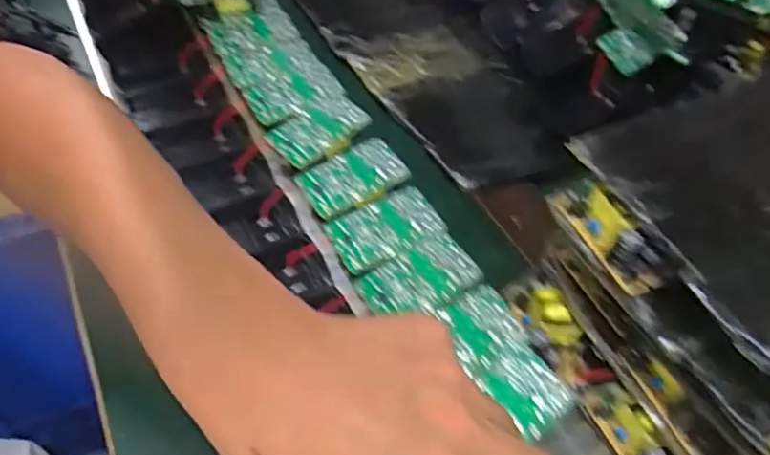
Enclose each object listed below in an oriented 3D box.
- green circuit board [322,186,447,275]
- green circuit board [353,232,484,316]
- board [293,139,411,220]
[{"bbox_3d":[0.000,0.000,0.336,0.060,0.005,0.040,-22,56,-19],"label":"green circuit board"},{"bbox_3d":[0.019,0.028,0.317,0.062,0.006,0.036,-24,57,-21],"label":"green circuit board"},{"bbox_3d":[-0.019,-0.032,0.358,0.061,0.006,0.040,-25,58,-21],"label":"board"}]

